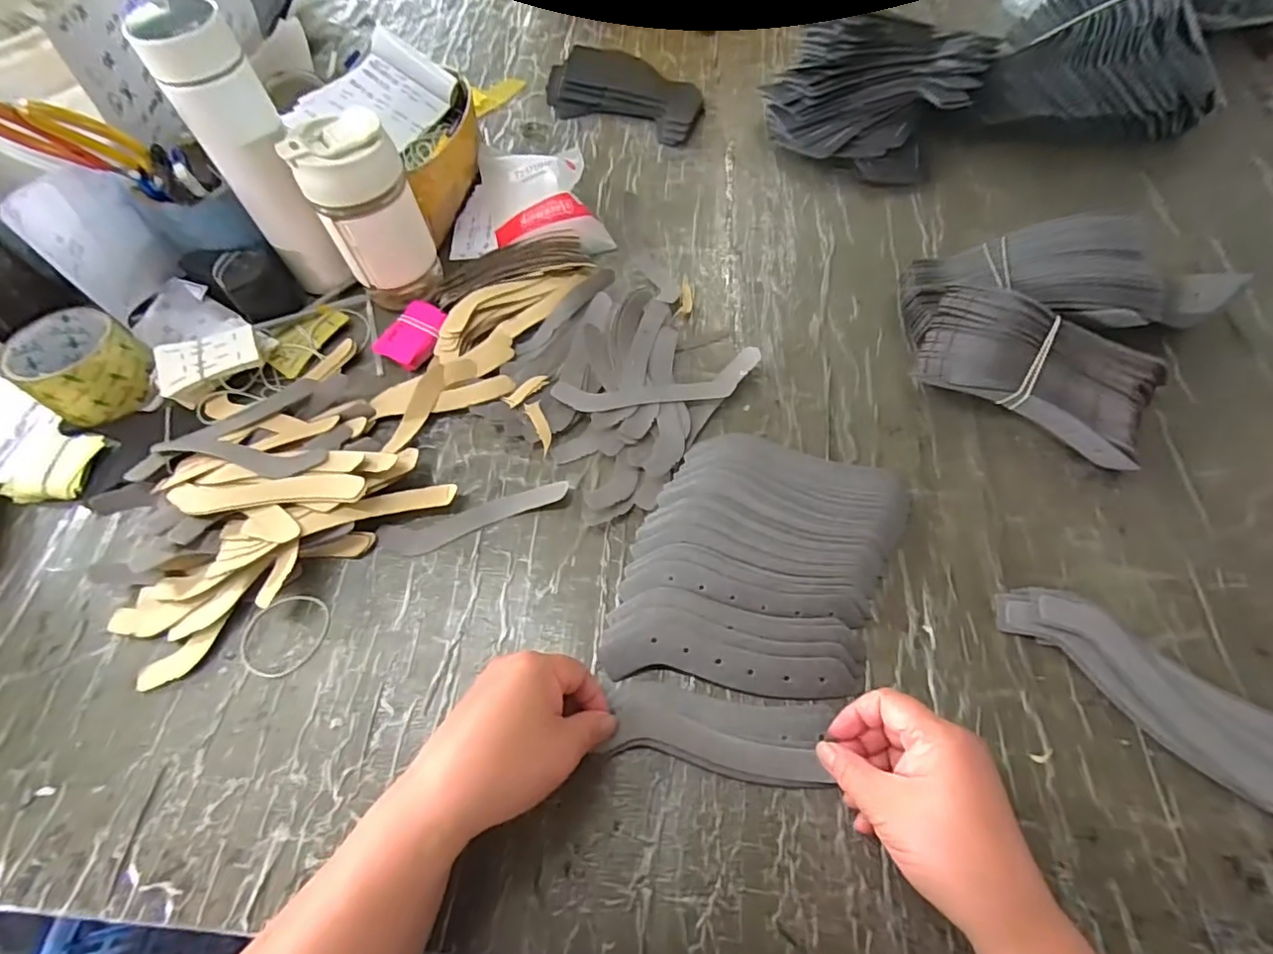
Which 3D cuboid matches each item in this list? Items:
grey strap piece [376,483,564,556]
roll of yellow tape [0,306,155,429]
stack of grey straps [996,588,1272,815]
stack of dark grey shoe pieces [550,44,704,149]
[{"bbox_3d":[-0.128,0.034,0.453,0.150,0.006,0.031,-15,60,-5],"label":"grey strap piece"},{"bbox_3d":[-0.478,-0.097,0.501,0.086,0.059,0.084,-2,60,3],"label":"roll of yellow tape"},{"bbox_3d":[0.326,0.130,0.363,0.180,0.016,0.055,39,69,23],"label":"stack of grey straps"},{"bbox_3d":[-0.014,-0.479,0.717,0.205,0.036,0.110,22,64,16],"label":"stack of dark grey shoe pieces"}]

